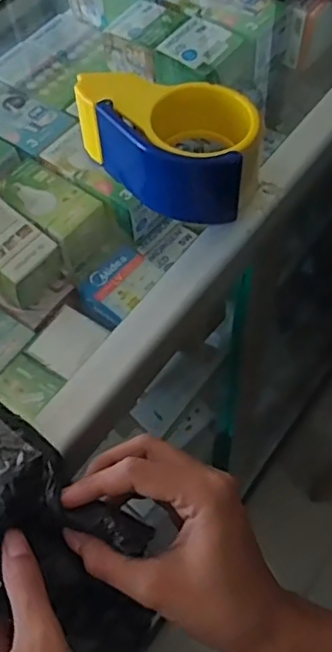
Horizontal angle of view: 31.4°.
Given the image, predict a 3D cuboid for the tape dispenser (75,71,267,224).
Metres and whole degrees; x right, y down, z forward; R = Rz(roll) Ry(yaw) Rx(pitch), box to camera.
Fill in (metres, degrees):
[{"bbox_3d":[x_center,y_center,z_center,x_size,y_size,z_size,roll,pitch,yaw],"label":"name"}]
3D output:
[{"bbox_3d":[-0.001,-0.126,0.430,0.138,0.075,0.072,16,62,13],"label":"tape dispenser"}]

